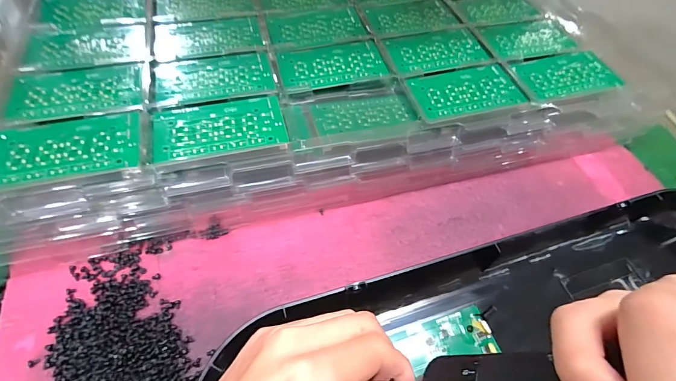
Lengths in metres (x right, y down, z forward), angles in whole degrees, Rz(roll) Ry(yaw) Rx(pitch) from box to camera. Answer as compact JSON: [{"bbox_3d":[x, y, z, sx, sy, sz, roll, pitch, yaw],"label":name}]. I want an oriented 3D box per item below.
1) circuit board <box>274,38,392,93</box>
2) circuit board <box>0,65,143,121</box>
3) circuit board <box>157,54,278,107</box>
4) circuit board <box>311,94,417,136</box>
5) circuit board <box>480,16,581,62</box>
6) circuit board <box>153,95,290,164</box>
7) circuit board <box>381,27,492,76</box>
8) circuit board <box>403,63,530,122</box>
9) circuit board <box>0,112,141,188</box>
[{"bbox_3d":[-0.006,-0.129,0.365,0.108,0.005,0.062,-12,58,-12],"label":"circuit board"},{"bbox_3d":[-0.227,-0.087,0.314,0.102,0.004,0.060,-10,56,-13],"label":"circuit board"},{"bbox_3d":[-0.117,-0.107,0.339,0.106,0.006,0.063,-12,58,-12],"label":"circuit board"},{"bbox_3d":[0.023,-0.075,0.344,0.094,0.005,0.046,-12,58,-12],"label":"circuit board"},{"bbox_3d":[0.218,-0.175,0.409,0.105,0.006,0.063,-13,58,-13],"label":"circuit board"},{"bbox_3d":[-0.100,-0.055,0.304,0.106,0.007,0.059,-11,58,-12],"label":"circuit board"},{"bbox_3d":[0.106,-0.155,0.391,0.108,0.005,0.065,-14,59,-12],"label":"circuit board"},{"bbox_3d":[0.125,-0.099,0.351,0.108,0.004,0.061,-14,59,-12],"label":"circuit board"},{"bbox_3d":[-0.210,-0.034,0.277,0.103,0.004,0.059,-11,58,-11],"label":"circuit board"}]

